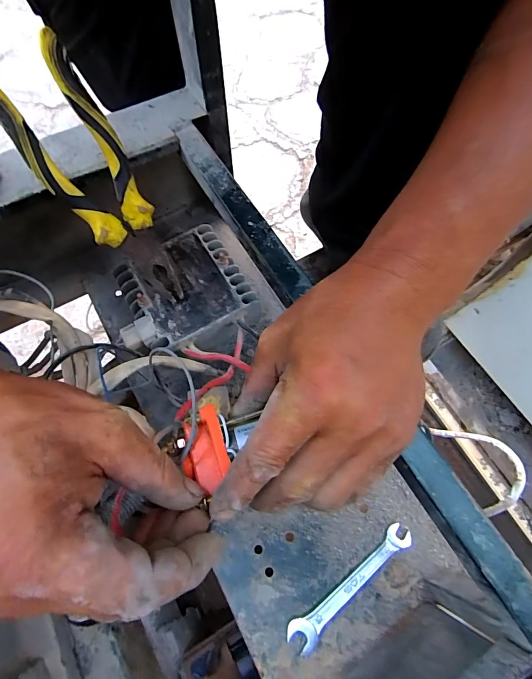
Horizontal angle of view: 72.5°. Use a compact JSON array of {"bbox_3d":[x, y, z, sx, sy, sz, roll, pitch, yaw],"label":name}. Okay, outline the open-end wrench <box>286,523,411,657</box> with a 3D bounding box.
[{"bbox_3d":[0.066,0.190,0.281,0.116,0.005,0.020,-38,70,-14],"label":"open-end wrench"}]

